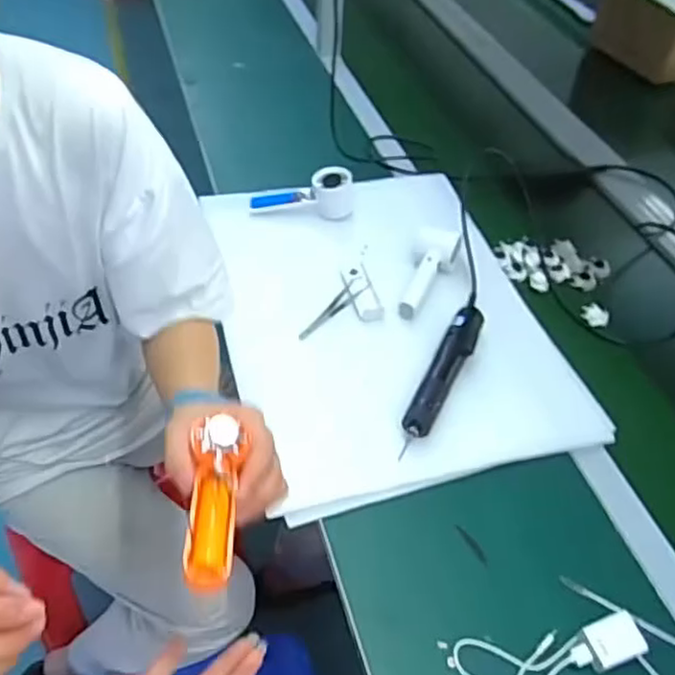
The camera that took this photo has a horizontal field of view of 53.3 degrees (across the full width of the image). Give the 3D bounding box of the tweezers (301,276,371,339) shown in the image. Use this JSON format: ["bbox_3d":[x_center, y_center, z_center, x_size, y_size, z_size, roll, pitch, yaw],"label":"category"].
[{"bbox_3d":[-0.004,-0.040,0.869,0.027,0.007,0.130,33,54,23],"label":"tweezers"}]

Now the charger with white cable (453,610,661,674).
[{"bbox_3d":[0.204,0.303,0.583,0.178,0.021,0.107,-4,49,-8],"label":"charger with white cable"}]

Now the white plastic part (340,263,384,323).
[{"bbox_3d":[0.031,-0.060,0.891,0.039,0.010,0.111,-9,49,-12],"label":"white plastic part"}]

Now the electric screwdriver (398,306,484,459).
[{"bbox_3d":[0.126,0.040,0.791,0.037,0.026,0.224,21,50,15],"label":"electric screwdriver"}]

